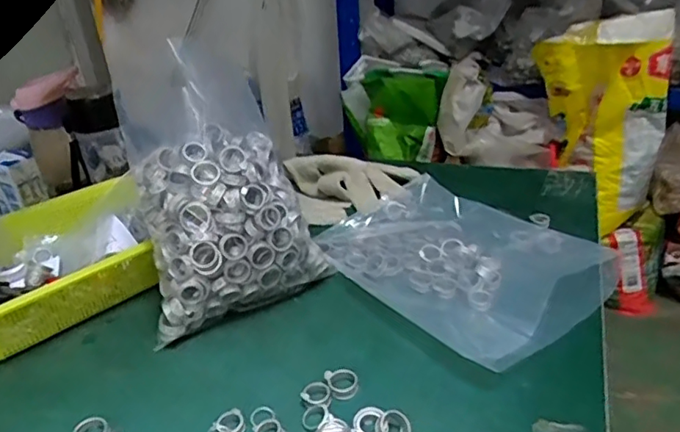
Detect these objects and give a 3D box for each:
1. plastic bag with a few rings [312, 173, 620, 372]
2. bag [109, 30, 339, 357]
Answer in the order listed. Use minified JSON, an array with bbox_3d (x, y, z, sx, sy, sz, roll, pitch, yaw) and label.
[{"bbox_3d":[0.120,0.043,0.609,0.220,0.042,0.300,-24,35,-33],"label":"plastic bag with a few rings"},{"bbox_3d":[-0.131,-0.007,0.591,0.178,0.193,0.160,-17,32,-23],"label":"bag"}]

